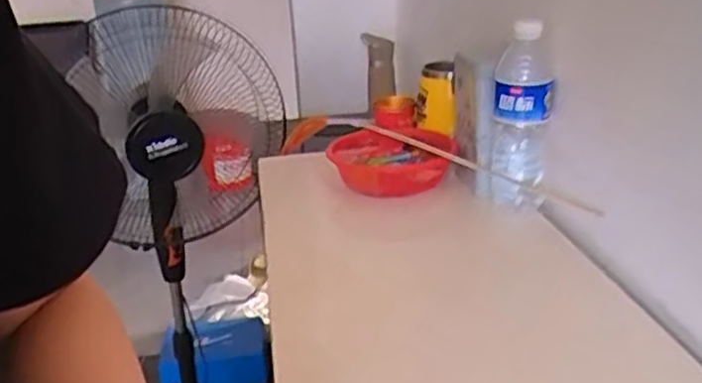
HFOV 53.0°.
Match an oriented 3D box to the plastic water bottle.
[{"bbox_3d":[0.178,-0.079,0.745,0.065,0.202,0.063,1,22,12],"label":"plastic water bottle"}]

